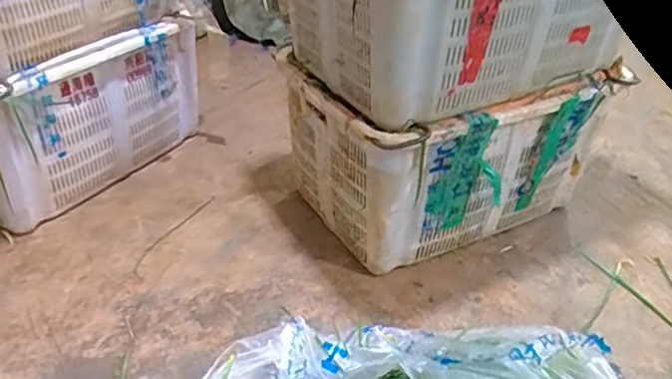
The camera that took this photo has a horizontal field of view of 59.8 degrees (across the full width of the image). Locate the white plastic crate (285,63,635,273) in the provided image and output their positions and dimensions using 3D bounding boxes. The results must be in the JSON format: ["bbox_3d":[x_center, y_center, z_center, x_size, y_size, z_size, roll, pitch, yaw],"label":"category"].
[{"bbox_3d":[0.250,-0.100,1.342,0.635,0.374,0.383,-16,39,-25],"label":"white plastic crate"}]

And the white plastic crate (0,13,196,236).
[{"bbox_3d":[-0.637,-0.189,1.399,0.310,0.366,0.600,21,39,24],"label":"white plastic crate"}]

